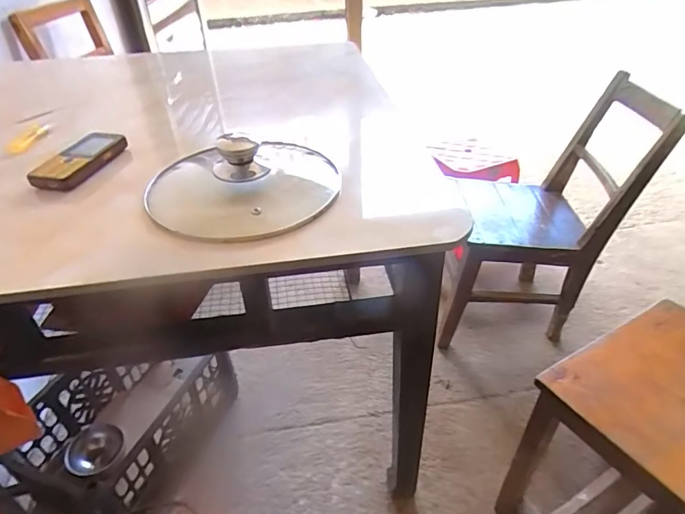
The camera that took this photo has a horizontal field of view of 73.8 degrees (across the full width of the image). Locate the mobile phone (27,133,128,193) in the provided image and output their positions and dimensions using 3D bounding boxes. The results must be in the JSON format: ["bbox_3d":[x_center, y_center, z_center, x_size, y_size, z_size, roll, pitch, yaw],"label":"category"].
[{"bbox_3d":[-0.329,-0.122,0.576,0.061,0.023,0.125,13,43,17],"label":"mobile phone"}]

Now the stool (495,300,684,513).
[{"bbox_3d":[0.478,0.315,0.755,0.347,0.358,0.231,-24,44,-24],"label":"stool"}]

